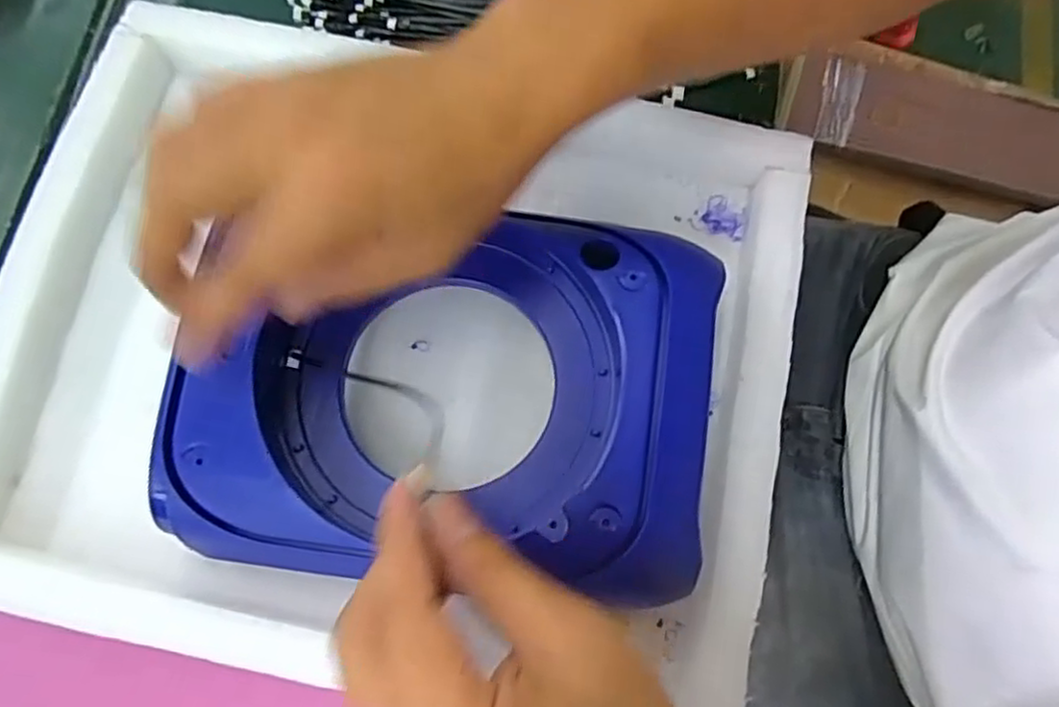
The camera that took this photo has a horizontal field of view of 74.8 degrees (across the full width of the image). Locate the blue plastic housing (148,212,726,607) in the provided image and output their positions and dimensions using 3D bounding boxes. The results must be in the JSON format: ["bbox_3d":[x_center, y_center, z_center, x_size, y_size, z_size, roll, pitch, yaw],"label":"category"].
[{"bbox_3d":[-0.033,0.014,0.290,0.217,0.040,0.154,5,77,2],"label":"blue plastic housing"}]

